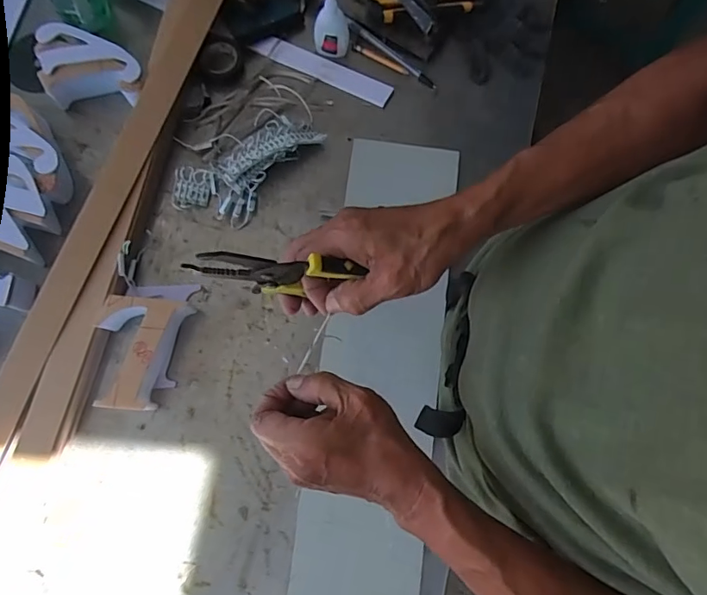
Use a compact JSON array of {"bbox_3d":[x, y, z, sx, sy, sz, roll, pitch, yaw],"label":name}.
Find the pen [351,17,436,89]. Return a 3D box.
[{"bbox_3d":[0.052,-0.326,0.658,0.144,0.014,0.013,36,79,8],"label":"pen"}]

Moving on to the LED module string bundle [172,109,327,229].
[{"bbox_3d":[-0.135,-0.167,0.611,0.098,0.033,0.183,41,80,9],"label":"LED module string bundle"}]

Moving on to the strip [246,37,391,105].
[{"bbox_3d":[-0.041,-0.307,0.657,0.192,0.005,0.030,24,88,2],"label":"strip"}]

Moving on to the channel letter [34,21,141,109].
[{"bbox_3d":[-0.329,-0.288,0.625,0.131,0.052,0.092,3,77,0],"label":"channel letter"}]

